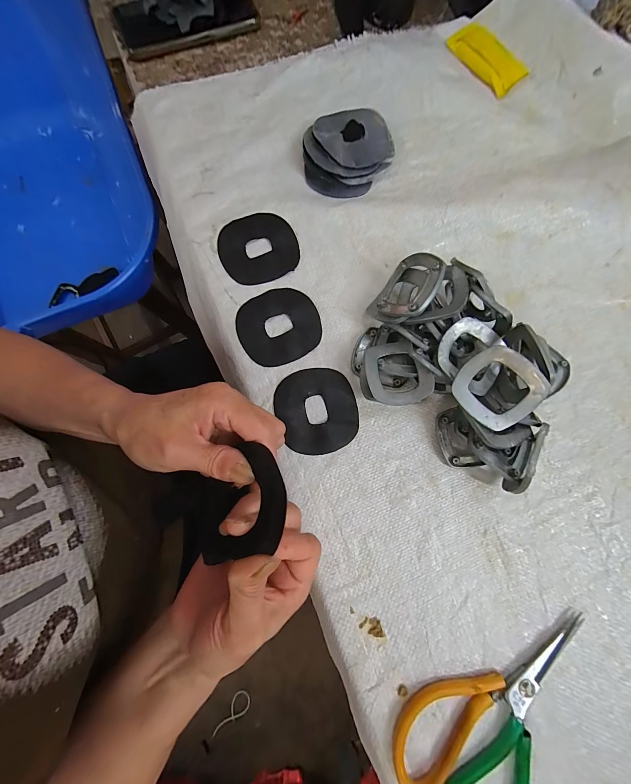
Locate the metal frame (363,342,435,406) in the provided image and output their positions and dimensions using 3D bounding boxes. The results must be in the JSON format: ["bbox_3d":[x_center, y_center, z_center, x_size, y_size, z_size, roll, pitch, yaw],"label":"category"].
[{"bbox_3d":[0.072,-0.018,0.278,0.053,0.012,0.061,-15,69,2],"label":"metal frame"}]

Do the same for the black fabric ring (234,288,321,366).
[{"bbox_3d":[-0.036,-0.066,0.314,0.081,0.004,0.075,-23,80,-5],"label":"black fabric ring"}]

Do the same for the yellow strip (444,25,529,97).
[{"bbox_3d":[0.206,-0.406,0.378,0.054,0.006,0.100,-39,82,-8],"label":"yellow strip"}]

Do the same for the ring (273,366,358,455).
[{"bbox_3d":[0.002,0.017,0.299,0.073,0.005,0.080,-14,80,-4],"label":"ring"}]

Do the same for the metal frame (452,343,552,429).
[{"bbox_3d":[0.147,-0.003,0.249,0.062,0.007,0.058,43,110,2],"label":"metal frame"}]

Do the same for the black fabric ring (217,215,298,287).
[{"bbox_3d":[-0.059,-0.151,0.328,0.080,0.004,0.077,0,79,-1],"label":"black fabric ring"}]

